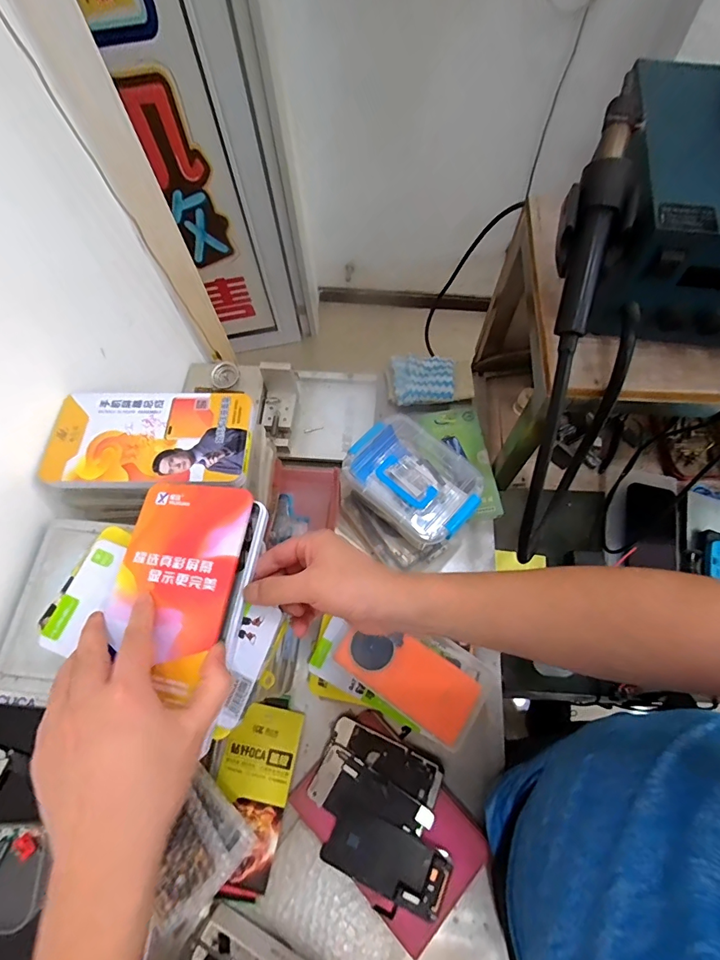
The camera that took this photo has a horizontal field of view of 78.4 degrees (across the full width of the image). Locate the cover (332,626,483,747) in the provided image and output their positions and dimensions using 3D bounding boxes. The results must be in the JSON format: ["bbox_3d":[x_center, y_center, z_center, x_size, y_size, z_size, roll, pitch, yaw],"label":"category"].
[{"bbox_3d":[0.056,0.225,0.516,0.161,0.013,0.074,33,72,14],"label":"cover"}]

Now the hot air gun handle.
[{"bbox_3d":[0.205,-0.227,0.387,0.048,0.035,0.191,10,105,6],"label":"hot air gun handle"}]

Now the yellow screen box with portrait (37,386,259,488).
[{"bbox_3d":[-0.209,-0.045,0.443,0.193,0.015,0.109,-1,67,1],"label":"yellow screen box with portrait"}]

